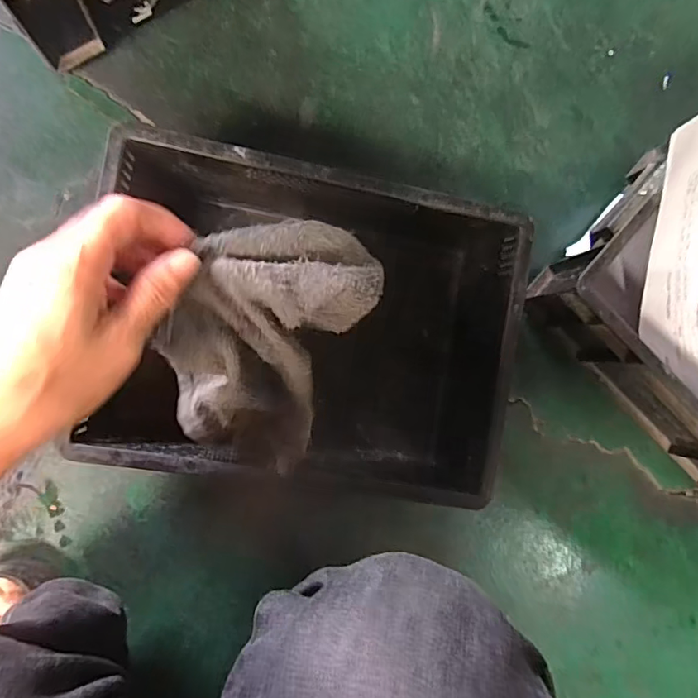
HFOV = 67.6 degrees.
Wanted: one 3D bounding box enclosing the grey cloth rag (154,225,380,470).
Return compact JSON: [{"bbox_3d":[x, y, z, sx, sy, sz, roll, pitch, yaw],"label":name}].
[{"bbox_3d":[-0.053,-0.002,0.334,0.098,0.135,0.155,22,85,-7],"label":"grey cloth rag"}]

